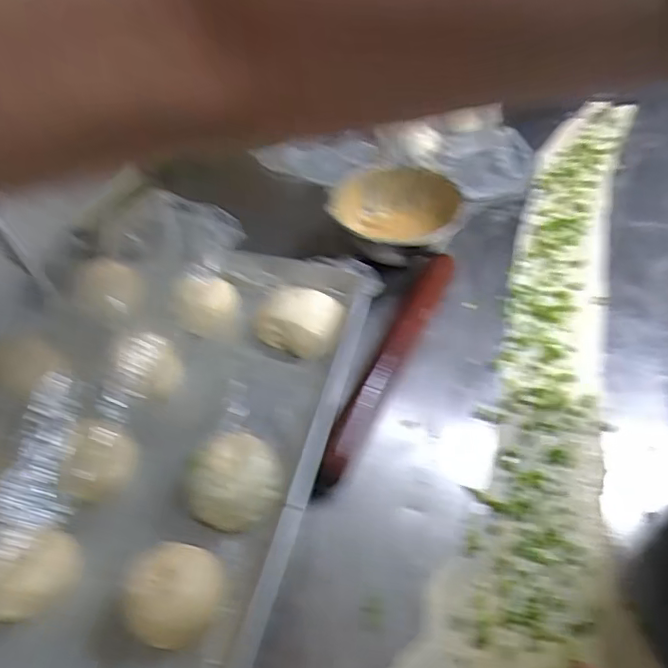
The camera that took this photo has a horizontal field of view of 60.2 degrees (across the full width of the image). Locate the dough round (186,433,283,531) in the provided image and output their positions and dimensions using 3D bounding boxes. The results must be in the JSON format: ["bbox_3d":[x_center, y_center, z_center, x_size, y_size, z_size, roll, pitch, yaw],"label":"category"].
[{"bbox_3d":[-0.085,0.123,0.499,0.076,0.044,0.076,1,47,4],"label":"dough round"}]

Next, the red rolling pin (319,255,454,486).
[{"bbox_3d":[0.062,0.023,0.614,0.038,0.028,0.316,17,50,17],"label":"red rolling pin"}]

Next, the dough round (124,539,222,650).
[{"bbox_3d":[-0.120,0.195,0.438,0.069,0.040,0.068,5,47,7],"label":"dough round"}]

